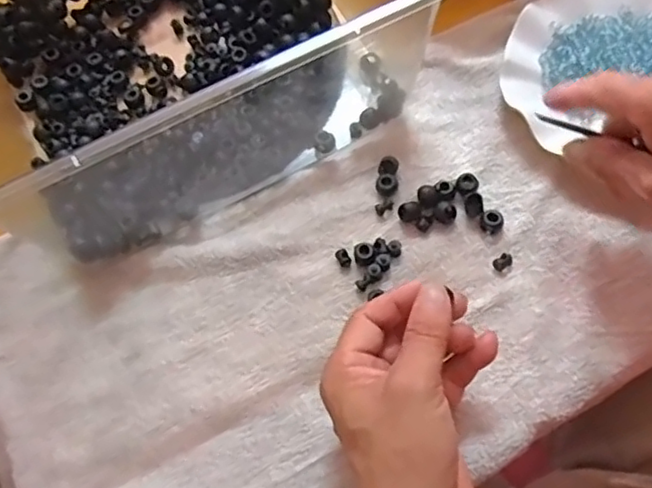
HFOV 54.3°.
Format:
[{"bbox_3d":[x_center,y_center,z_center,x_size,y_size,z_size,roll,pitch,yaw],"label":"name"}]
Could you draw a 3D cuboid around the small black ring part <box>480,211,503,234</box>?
[{"bbox_3d":[0.110,-0.015,0.421,0.014,0.012,0.013,-1,68,2],"label":"small black ring part"}]

